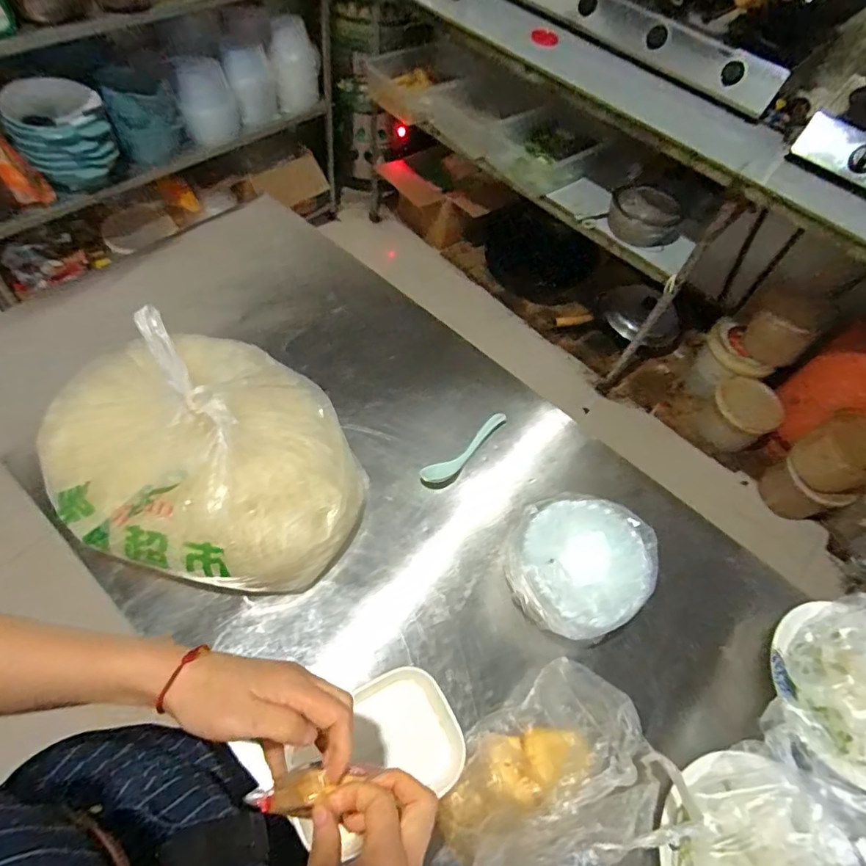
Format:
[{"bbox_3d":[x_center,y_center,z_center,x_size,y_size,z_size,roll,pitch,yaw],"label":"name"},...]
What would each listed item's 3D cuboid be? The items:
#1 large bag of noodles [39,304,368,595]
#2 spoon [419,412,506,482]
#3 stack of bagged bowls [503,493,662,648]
[{"bbox_3d":[-0.259,0.003,0.591,0.369,0.158,0.279,17,57,2],"label":"large bag of noodles"},{"bbox_3d":[0.049,0.023,0.725,0.157,0.017,0.032,-35,69,-26],"label":"spoon"},{"bbox_3d":[0.167,0.156,0.621,0.163,0.089,0.158,-35,69,-26],"label":"stack of bagged bowls"}]

